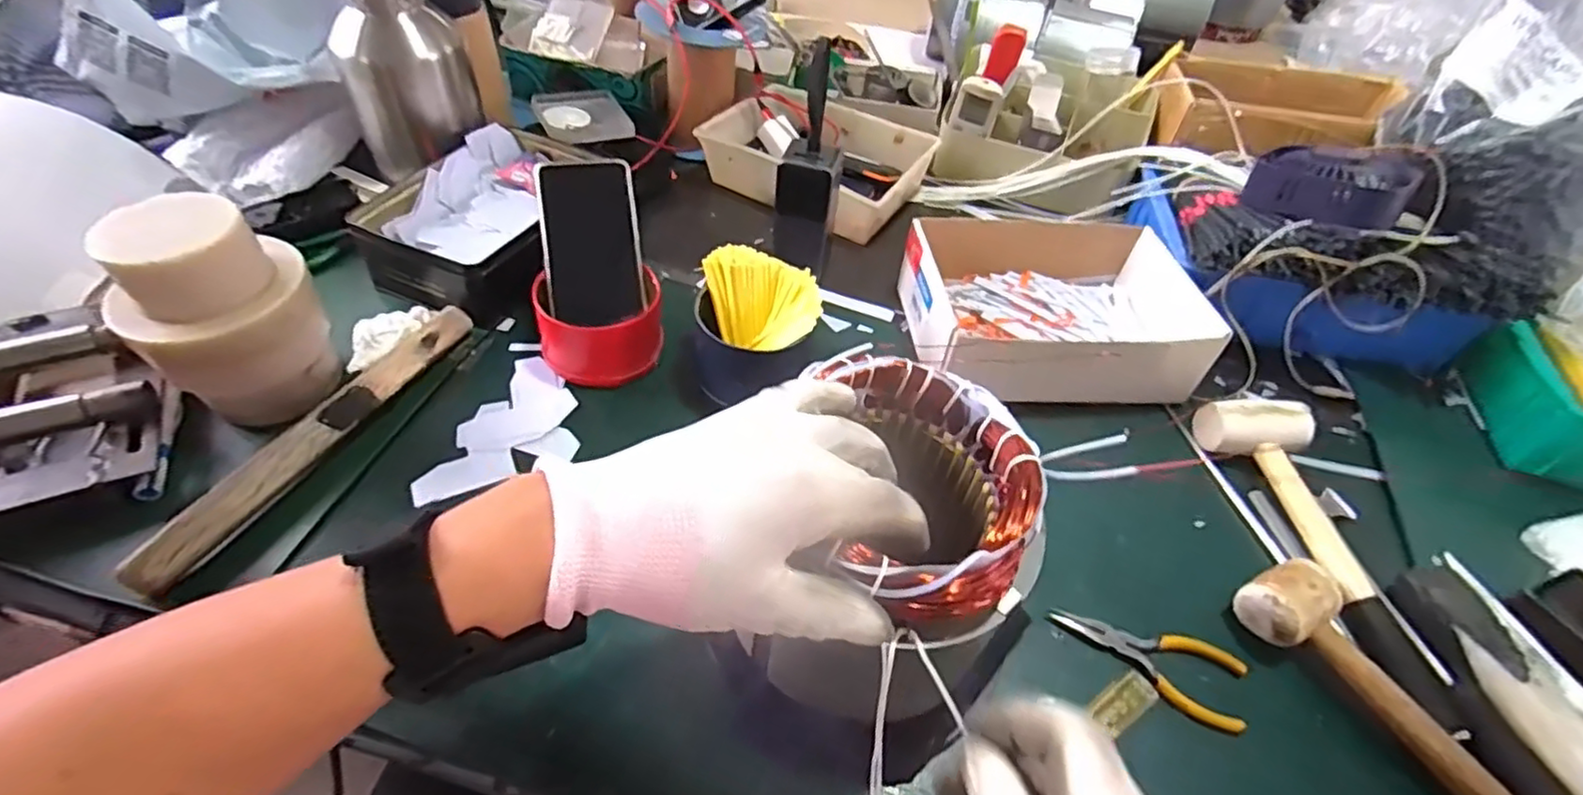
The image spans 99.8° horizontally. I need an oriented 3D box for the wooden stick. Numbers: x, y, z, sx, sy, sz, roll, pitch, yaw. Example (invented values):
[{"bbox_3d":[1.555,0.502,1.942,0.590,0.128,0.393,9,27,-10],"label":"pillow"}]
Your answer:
[{"bbox_3d":[-0.336,0.021,0.484,0.020,0.032,0.273,21,51,12],"label":"wooden stick"}]

